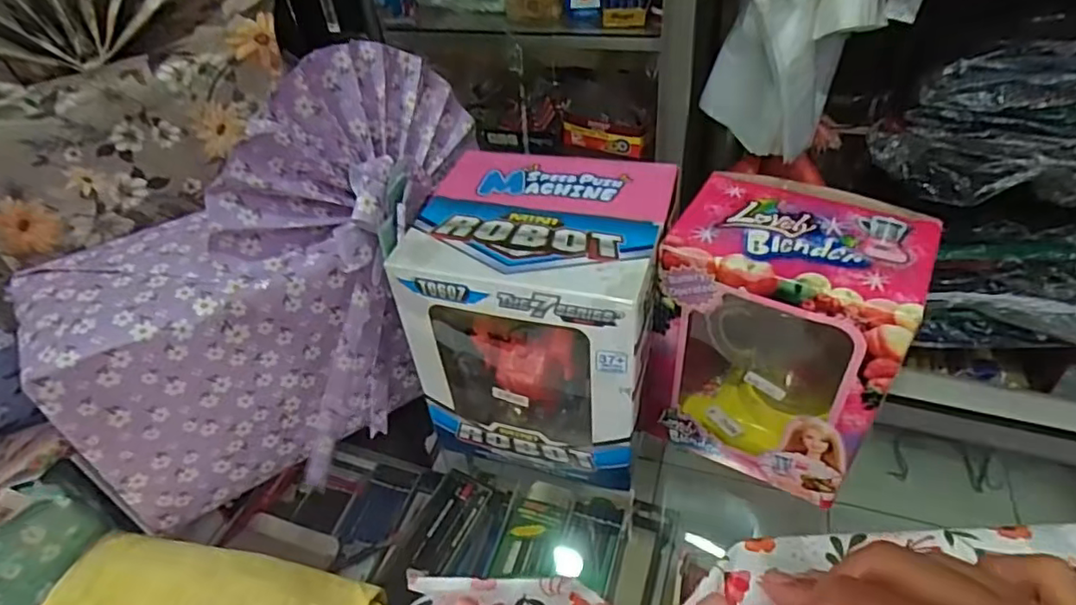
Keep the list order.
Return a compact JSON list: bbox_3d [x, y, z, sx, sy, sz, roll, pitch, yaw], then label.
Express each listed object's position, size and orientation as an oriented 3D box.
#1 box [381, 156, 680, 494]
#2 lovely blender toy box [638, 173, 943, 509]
[{"bbox_3d":[0.008,0.005,0.347,0.119,0.136,0.118,10,45,17],"label":"box"},{"bbox_3d":[0.126,0.017,0.322,0.106,0.134,0.087,20,49,26],"label":"lovely blender toy box"}]

